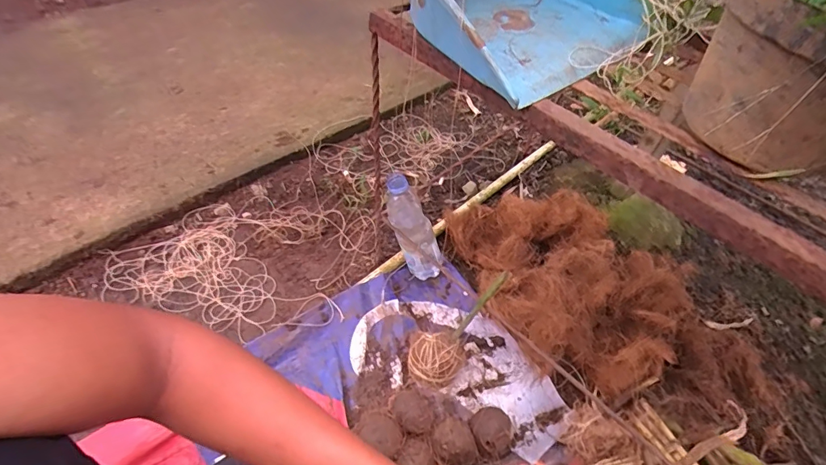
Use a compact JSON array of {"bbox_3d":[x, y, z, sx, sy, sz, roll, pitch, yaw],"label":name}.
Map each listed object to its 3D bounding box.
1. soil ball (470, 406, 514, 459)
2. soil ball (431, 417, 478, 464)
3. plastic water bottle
[{"bbox_3d":[0.113,0.297,0.640,0.062,0.058,0.067,3,49,-4],"label":"soil ball"},{"bbox_3d":[0.055,0.308,0.627,0.059,0.053,0.070,-21,55,-22],"label":"soil ball"},{"bbox_3d":[0.001,0.000,0.754,0.054,0.230,0.061,11,49,31],"label":"plastic water bottle"}]

